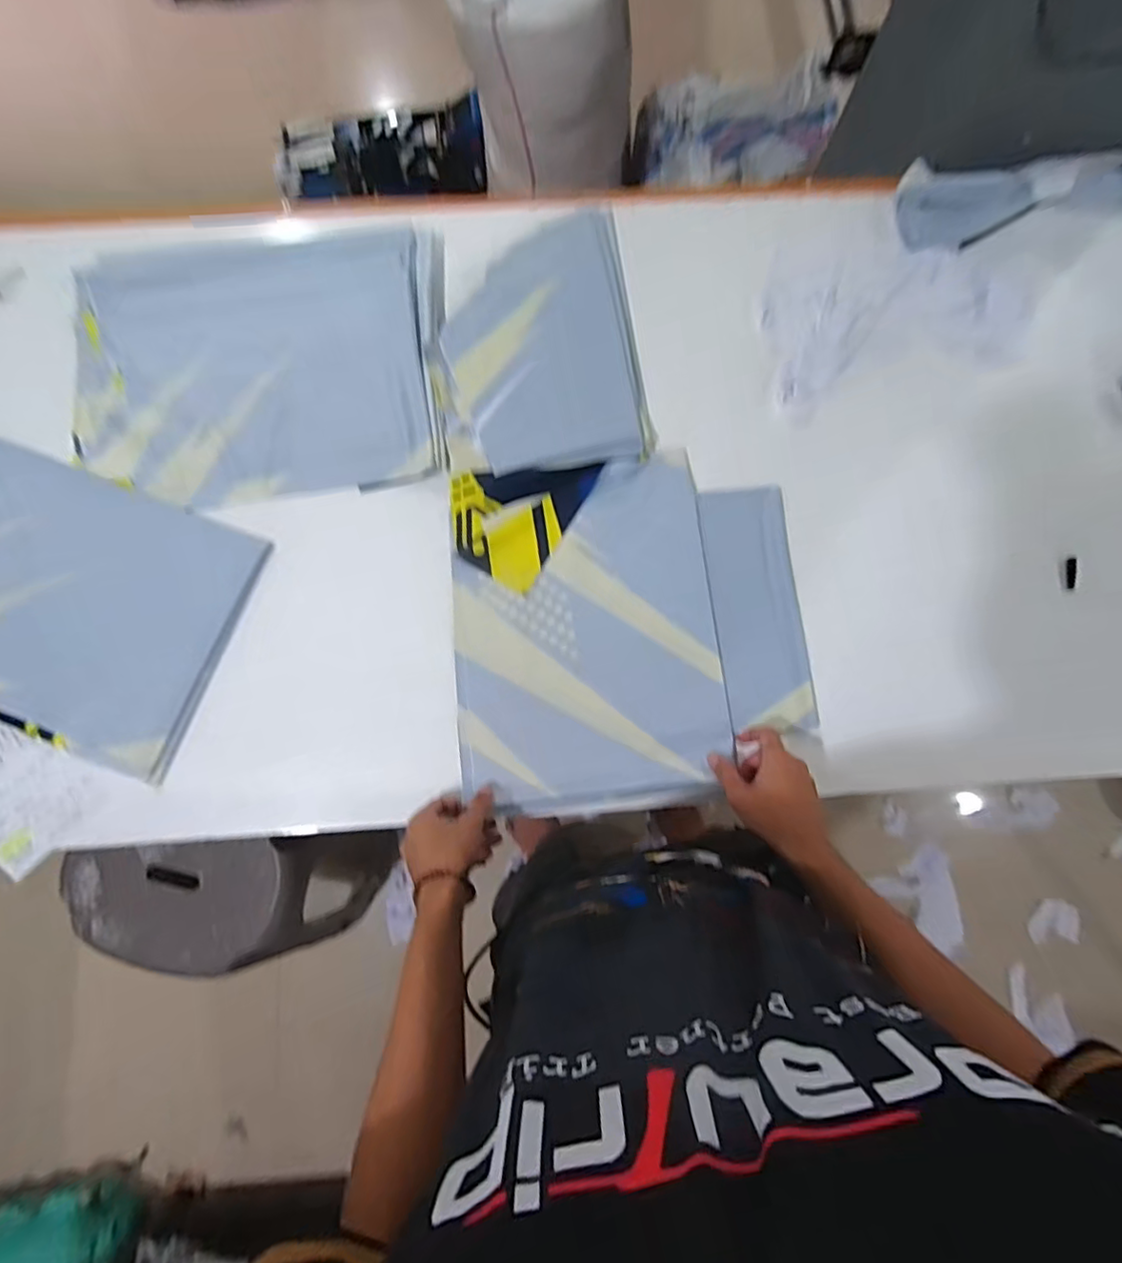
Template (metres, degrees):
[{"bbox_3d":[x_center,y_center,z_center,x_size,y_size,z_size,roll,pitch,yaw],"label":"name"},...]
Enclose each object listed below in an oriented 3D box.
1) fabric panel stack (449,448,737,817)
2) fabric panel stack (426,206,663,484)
[{"bbox_3d":[0.028,0.000,0.669,0.291,0.034,0.387,-6,78,-2],"label":"fabric panel stack"},{"bbox_3d":[-0.032,-0.353,0.711,0.250,0.036,0.329,-10,80,-2],"label":"fabric panel stack"}]

